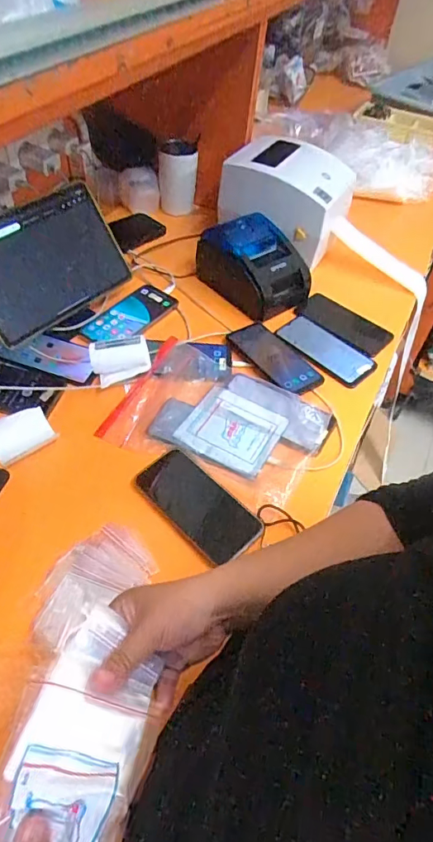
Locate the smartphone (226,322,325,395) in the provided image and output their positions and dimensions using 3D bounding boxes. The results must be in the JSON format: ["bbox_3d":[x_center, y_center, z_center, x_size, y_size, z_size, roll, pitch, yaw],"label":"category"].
[{"bbox_3d":[0.092,-0.102,0.763,0.078,0.011,0.171,-31,59,-25],"label":"smartphone"}]

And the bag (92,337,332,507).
[{"bbox_3d":[0.004,-0.007,0.670,0.276,0.022,0.192,23,54,16],"label":"bag"}]

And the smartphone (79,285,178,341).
[{"bbox_3d":[-0.143,-0.180,0.815,0.092,0.009,0.169,28,55,18],"label":"smartphone"}]

